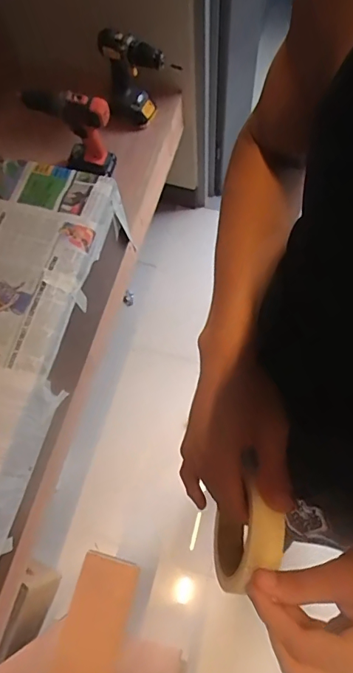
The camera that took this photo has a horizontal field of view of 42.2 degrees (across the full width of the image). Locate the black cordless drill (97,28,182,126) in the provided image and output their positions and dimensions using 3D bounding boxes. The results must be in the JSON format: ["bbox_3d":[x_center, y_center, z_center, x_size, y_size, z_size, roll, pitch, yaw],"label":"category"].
[{"bbox_3d":[-0.077,-0.577,1.031,0.172,0.211,0.088,12,71,8],"label":"black cordless drill"}]

